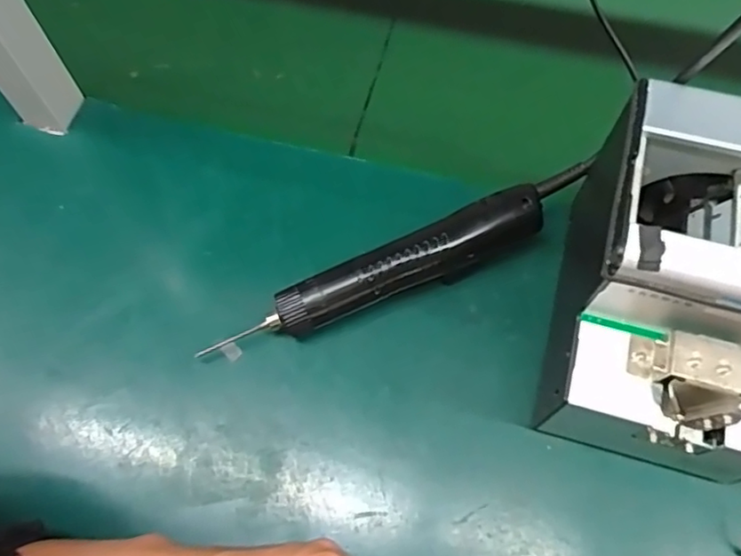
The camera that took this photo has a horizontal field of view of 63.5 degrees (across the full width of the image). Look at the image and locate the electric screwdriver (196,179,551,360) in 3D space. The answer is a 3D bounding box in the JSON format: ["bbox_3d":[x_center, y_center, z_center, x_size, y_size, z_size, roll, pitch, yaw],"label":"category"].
[{"bbox_3d":[0.007,-0.001,0.423,0.244,0.041,0.035,-22,65,-9],"label":"electric screwdriver"}]

